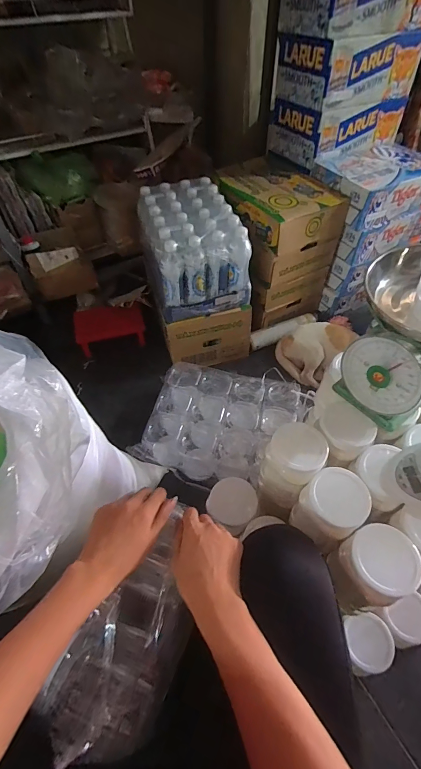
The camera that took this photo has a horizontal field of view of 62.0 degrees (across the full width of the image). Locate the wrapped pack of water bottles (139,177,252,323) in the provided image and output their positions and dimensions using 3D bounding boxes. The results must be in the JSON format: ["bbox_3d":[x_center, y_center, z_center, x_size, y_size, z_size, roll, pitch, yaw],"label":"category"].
[{"bbox_3d":[-0.063,-0.432,1.084,0.254,0.208,0.420,-15,53,-10],"label":"wrapped pack of water bottles"}]

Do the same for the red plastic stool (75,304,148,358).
[{"bbox_3d":[-0.348,-0.197,1.219,0.239,0.107,0.131,-11,53,-7],"label":"red plastic stool"}]

